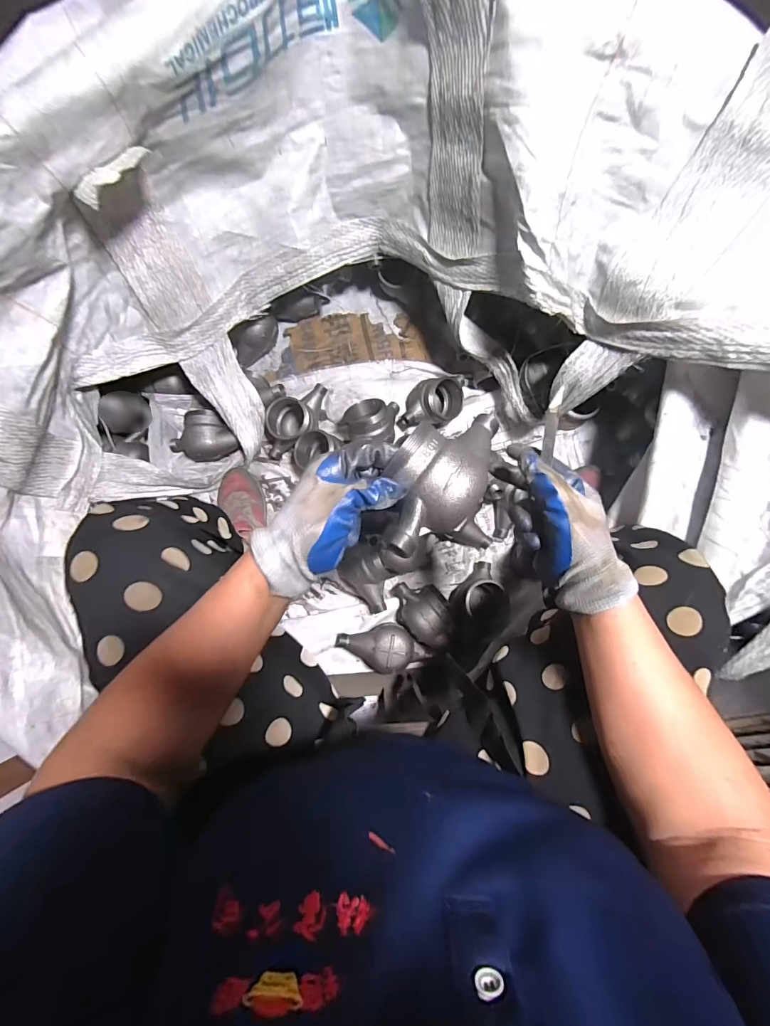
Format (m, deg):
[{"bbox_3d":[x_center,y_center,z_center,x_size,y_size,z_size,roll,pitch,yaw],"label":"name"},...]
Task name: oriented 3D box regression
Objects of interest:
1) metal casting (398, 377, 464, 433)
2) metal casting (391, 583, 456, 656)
[{"bbox_3d":[0.084,-0.206,0.779,0.120,0.075,0.079,-10,81,-1],"label":"metal casting"},{"bbox_3d":[0.075,0.180,0.730,0.085,0.067,0.137,-41,83,-5],"label":"metal casting"}]

